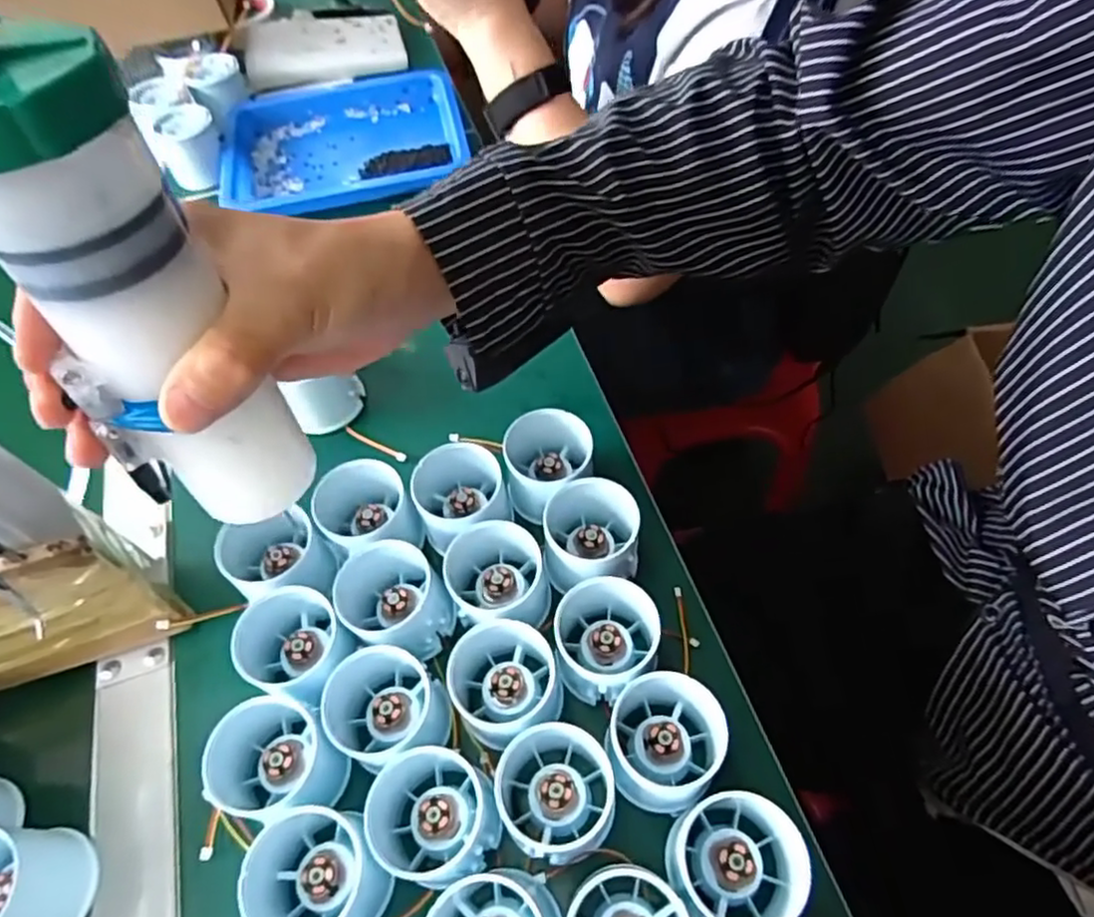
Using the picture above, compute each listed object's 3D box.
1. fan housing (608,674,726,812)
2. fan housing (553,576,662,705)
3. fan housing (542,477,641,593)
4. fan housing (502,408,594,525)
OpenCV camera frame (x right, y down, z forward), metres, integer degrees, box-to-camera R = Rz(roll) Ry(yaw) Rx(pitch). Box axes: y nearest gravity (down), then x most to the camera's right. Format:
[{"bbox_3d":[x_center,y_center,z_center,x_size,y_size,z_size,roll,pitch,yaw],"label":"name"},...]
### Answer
[{"bbox_3d":[0.055,0.134,0.325,0.050,0.047,0.055,-2,58,4],"label":"fan housing"},{"bbox_3d":[0.030,0.092,0.355,0.054,0.043,0.060,-7,58,1],"label":"fan housing"},{"bbox_3d":[0.025,0.044,0.385,0.055,0.048,0.051,-4,58,3],"label":"fan housing"},{"bbox_3d":[0.001,0.006,0.406,0.049,0.048,0.053,0,54,0],"label":"fan housing"}]

